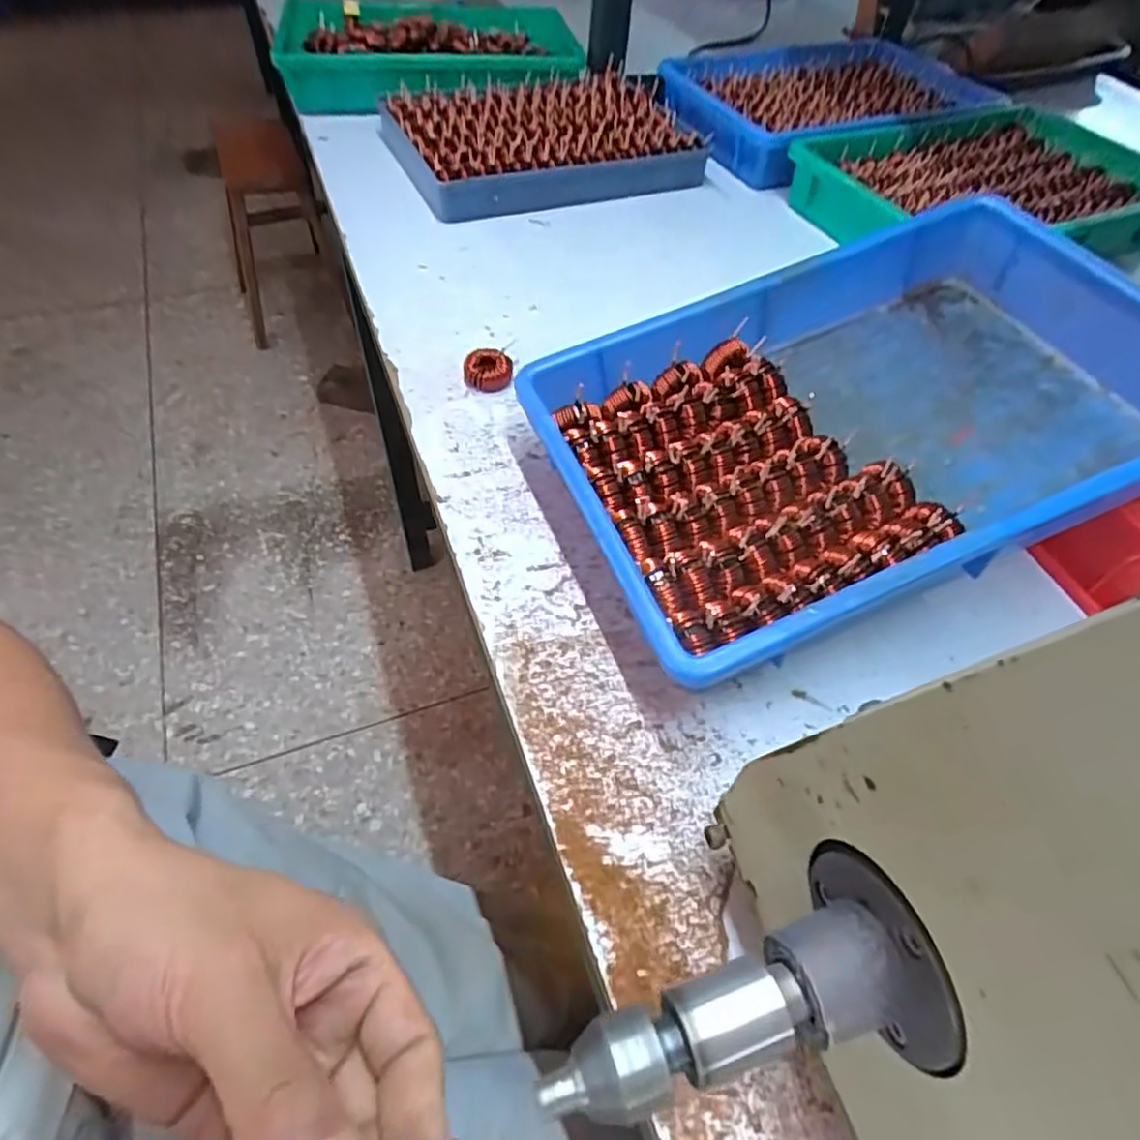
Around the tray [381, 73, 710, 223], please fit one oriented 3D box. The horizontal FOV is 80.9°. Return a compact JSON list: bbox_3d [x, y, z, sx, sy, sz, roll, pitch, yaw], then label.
[{"bbox_3d":[-0.027,-0.504,0.781,0.327,0.058,0.253,-20,56,-16],"label":"tray"}]

